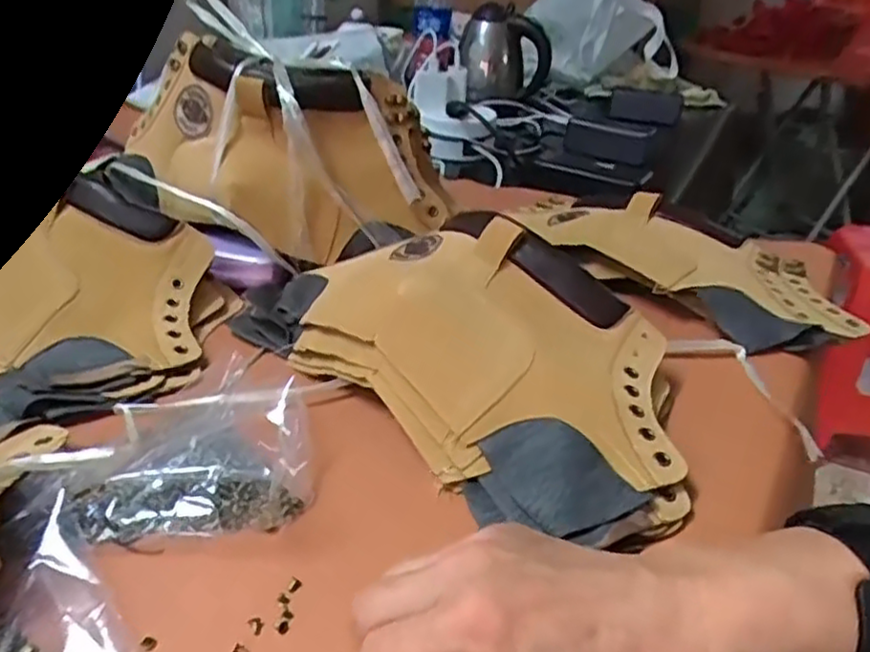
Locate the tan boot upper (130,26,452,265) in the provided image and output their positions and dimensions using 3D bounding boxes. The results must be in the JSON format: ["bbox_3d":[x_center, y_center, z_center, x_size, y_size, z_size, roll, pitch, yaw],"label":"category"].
[{"bbox_3d":[-0.119,-0.133,0.540,0.248,0.125,0.088,7,30,10],"label":"tan boot upper"}]

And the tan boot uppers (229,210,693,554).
[{"bbox_3d":[0.002,0.001,0.422,0.318,0.082,0.159,21,35,31],"label":"tan boot uppers"}]

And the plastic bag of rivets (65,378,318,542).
[{"bbox_3d":[-0.128,0.063,0.383,0.111,0.016,0.123,-5,30,-11],"label":"plastic bag of rivets"}]

